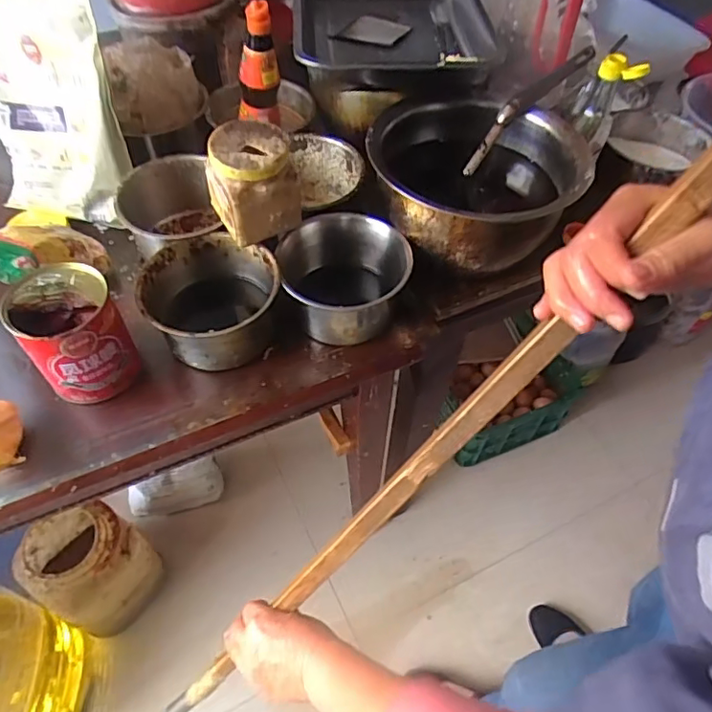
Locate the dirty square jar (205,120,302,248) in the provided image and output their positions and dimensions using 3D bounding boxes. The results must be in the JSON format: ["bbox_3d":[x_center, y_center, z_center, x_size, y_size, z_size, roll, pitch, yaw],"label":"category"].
[{"bbox_3d":[-0.115,-0.194,0.617,0.087,0.108,0.072,-25,59,-19],"label":"dirty square jar"}]

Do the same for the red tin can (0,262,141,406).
[{"bbox_3d":[-0.302,-0.027,0.590,0.101,0.135,0.099,-31,61,-22],"label":"red tin can"}]

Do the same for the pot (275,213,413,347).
[{"bbox_3d":[-0.015,-0.089,0.673,0.143,0.100,0.143,1,54,-2],"label":"pot"}]

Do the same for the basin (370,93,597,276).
[{"bbox_3d":[0.146,-0.207,0.701,0.243,0.131,0.235,1,54,-2],"label":"basin"}]

